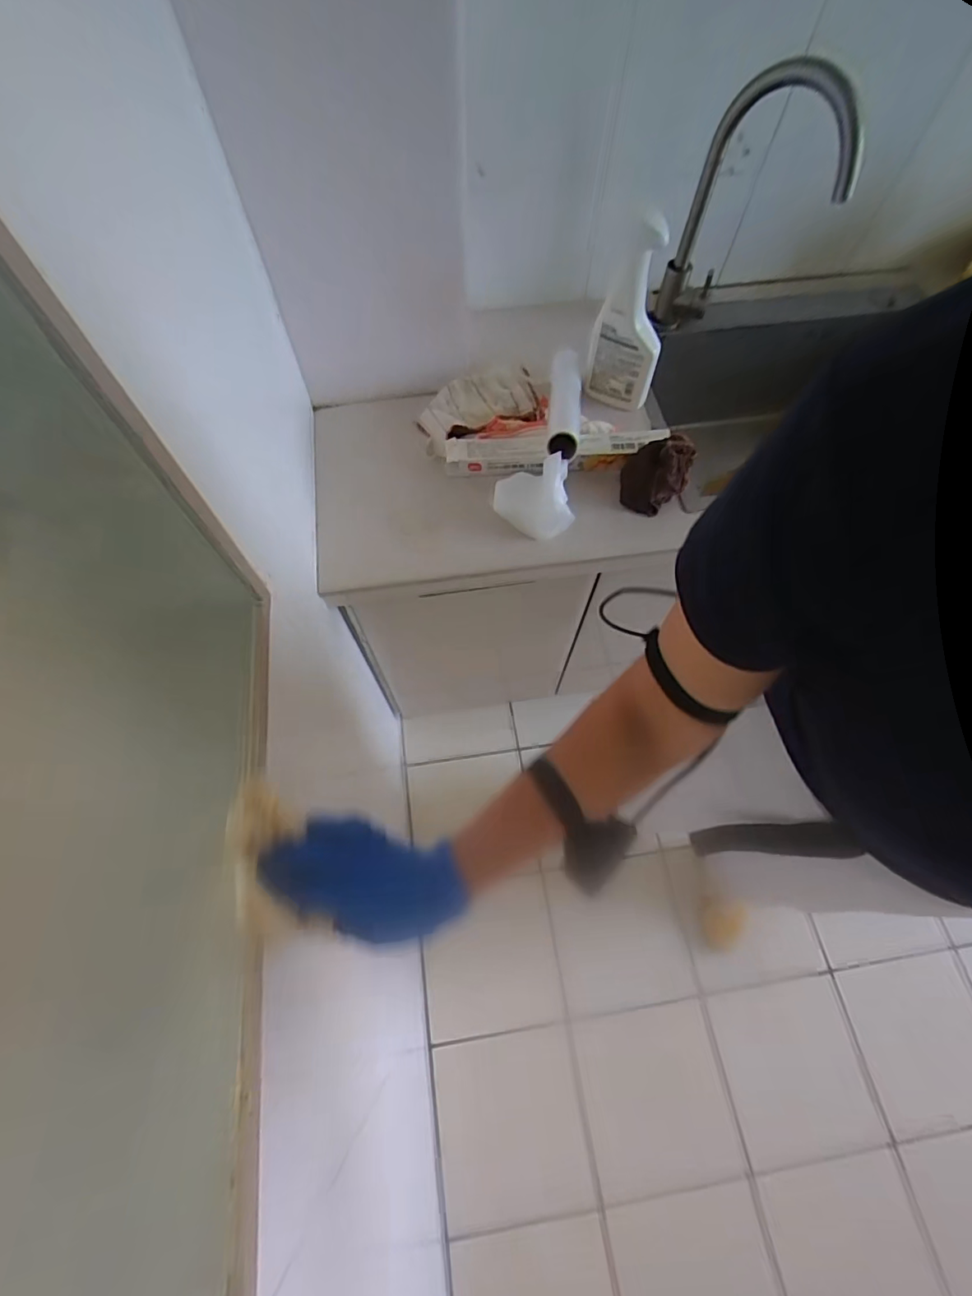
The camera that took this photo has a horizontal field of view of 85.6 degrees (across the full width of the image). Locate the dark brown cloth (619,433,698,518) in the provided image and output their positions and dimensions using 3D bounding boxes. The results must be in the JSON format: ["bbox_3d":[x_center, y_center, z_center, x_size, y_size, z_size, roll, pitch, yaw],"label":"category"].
[{"bbox_3d":[0.236,-0.242,0.729,0.088,0.081,0.083,24,67,10],"label":"dark brown cloth"}]

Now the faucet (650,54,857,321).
[{"bbox_3d":[0.363,-0.579,0.725,0.063,0.333,0.188,-35,70,-15],"label":"faucet"}]

